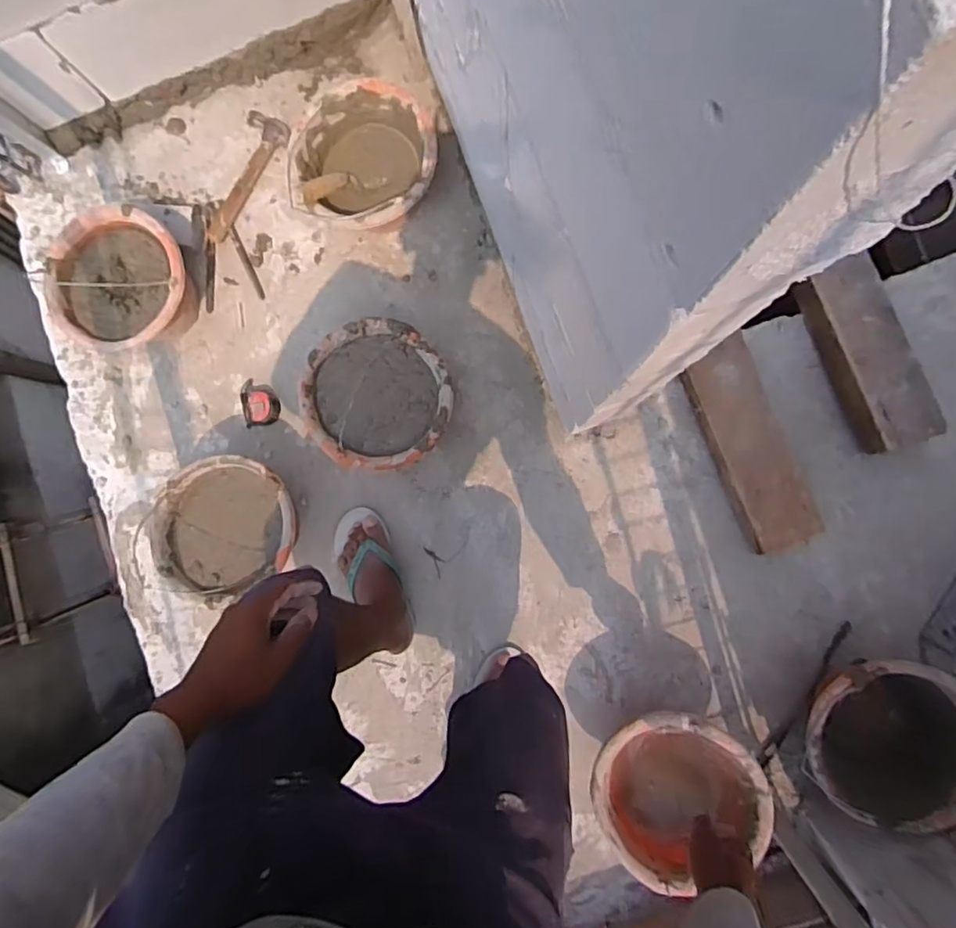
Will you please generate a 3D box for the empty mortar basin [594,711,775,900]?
[{"bbox_3d":[0.316,0.513,0.967,0.248,0.129,0.232,0,87,5],"label":"empty mortar basin"}]

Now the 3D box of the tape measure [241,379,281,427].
[{"bbox_3d":[-0.428,-0.123,1.192,0.075,0.037,0.096,-8,86,5],"label":"tape measure"}]

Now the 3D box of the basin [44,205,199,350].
[{"bbox_3d":[-0.649,-0.333,1.149,0.265,0.164,0.245,0,88,3],"label":"basin"}]

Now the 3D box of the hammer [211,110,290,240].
[{"bbox_3d":[-0.471,-0.574,1.211,0.080,0.026,0.270,27,89,6],"label":"hammer"}]

